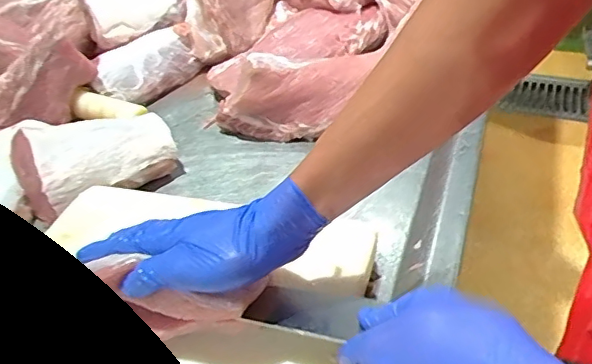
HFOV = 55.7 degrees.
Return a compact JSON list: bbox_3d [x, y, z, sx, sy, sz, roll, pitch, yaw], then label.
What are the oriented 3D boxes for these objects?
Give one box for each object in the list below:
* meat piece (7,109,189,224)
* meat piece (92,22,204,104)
[{"bbox_3d":[-0.216,-0.031,0.608,0.156,0.056,0.103,-25,44,-21],"label":"meat piece"},{"bbox_3d":[-0.214,-0.160,0.776,0.091,0.051,0.150,20,47,27],"label":"meat piece"}]

